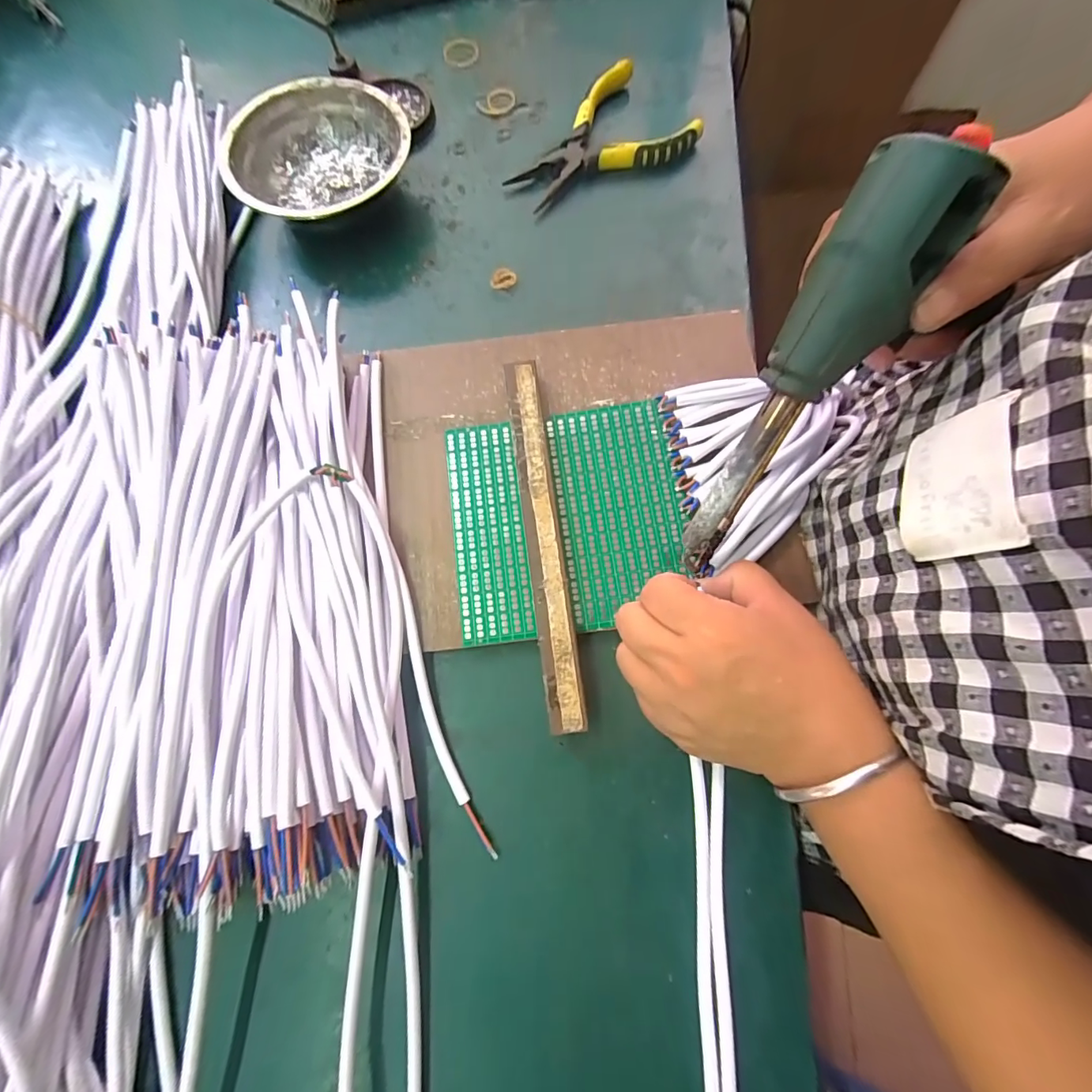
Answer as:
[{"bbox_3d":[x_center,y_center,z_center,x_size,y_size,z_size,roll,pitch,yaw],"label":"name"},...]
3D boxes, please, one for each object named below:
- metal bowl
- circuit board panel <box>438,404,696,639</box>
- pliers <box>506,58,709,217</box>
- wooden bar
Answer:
[{"bbox_3d":[-0.162,-0.276,0.349,0.125,0.038,0.125,0,75,-1],"label":"metal bowl"},{"bbox_3d":[0.012,-0.018,0.287,0.135,0.009,0.134,-7,75,-3],"label":"circuit board panel"},{"bbox_3d":[0.039,-0.306,0.365,0.136,0.021,0.090,-37,78,-10],"label":"pliers"},{"bbox_3d":[-0.002,-0.007,0.278,0.020,0.017,0.214,-8,75,-3],"label":"wooden bar"}]

